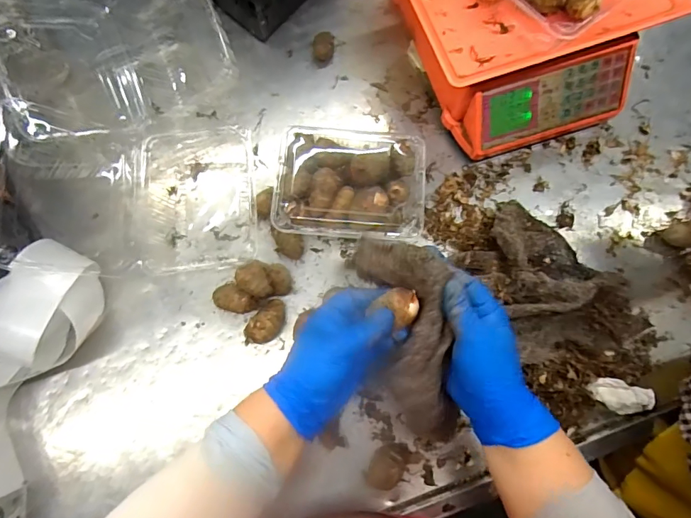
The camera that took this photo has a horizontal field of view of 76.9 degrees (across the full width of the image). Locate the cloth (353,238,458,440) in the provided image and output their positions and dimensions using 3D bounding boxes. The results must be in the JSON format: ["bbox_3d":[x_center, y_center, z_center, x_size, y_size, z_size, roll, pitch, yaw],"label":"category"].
[{"bbox_3d":[0.058,0.072,0.390,0.069,0.057,0.181,-11,94,-4],"label":"cloth"}]

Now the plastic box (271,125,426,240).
[{"bbox_3d":[0.006,-0.086,0.528,0.172,0.074,0.130,5,79,-2],"label":"plastic box"}]

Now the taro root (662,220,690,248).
[{"bbox_3d":[0.422,-0.030,0.539,0.034,0.038,0.033,1,80,-3],"label":"taro root"}]

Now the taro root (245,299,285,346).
[{"bbox_3d":[-0.092,0.077,0.509,0.030,0.038,0.060,40,80,4],"label":"taro root"}]

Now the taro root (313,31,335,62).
[{"bbox_3d":[-0.030,-0.289,0.601,0.029,0.030,0.033,-1,77,-2],"label":"taro root"}]

